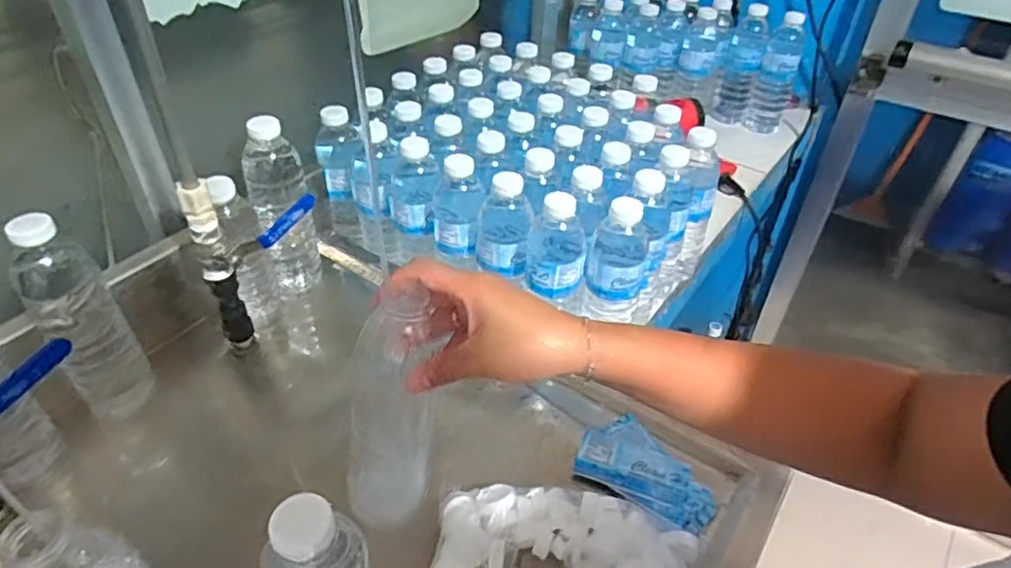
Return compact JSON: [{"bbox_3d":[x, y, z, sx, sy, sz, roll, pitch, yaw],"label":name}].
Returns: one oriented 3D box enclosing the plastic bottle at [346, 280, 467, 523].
[{"bbox_3d":[-0.082,0.087,0.460,0.057,0.188,0.053,19,26,19],"label":"plastic bottle"}]

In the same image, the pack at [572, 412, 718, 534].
[{"bbox_3d":[0.129,0.171,0.570,0.124,0.016,0.077,26,46,25],"label":"pack"}]

